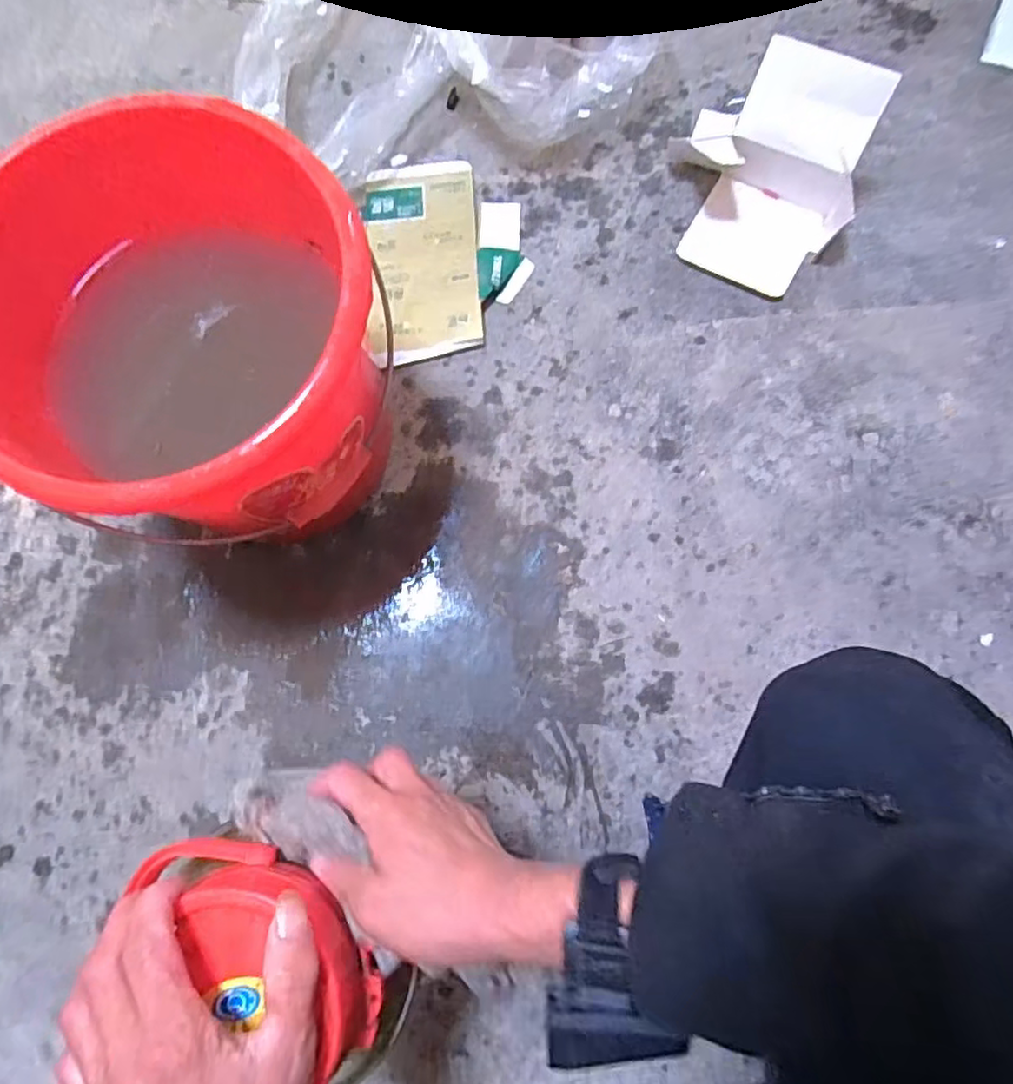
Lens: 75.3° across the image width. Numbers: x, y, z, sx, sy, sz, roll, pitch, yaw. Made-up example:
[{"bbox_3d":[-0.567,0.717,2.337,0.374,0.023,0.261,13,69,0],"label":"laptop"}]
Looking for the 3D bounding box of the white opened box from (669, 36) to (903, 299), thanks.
[{"bbox_3d":[0.279,-0.401,0.703,0.198,0.130,0.197,25,80,6],"label":"white opened box"}]

